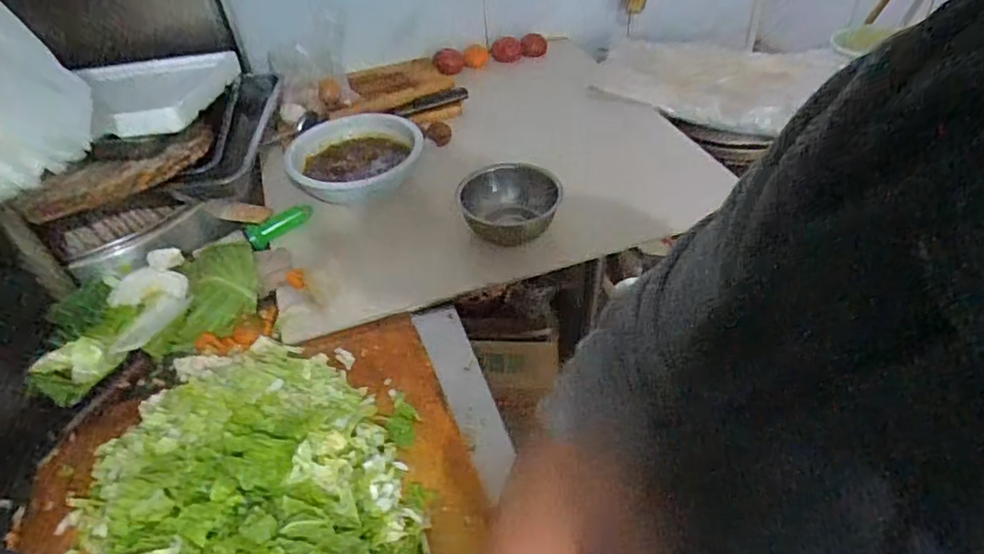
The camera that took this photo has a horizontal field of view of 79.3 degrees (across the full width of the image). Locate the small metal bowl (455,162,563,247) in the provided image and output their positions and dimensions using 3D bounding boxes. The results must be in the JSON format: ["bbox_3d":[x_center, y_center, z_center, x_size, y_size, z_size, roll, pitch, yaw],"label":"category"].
[{"bbox_3d":[0.031,-0.112,0.967,0.170,0.097,0.135,-3,43,2],"label":"small metal bowl"}]

